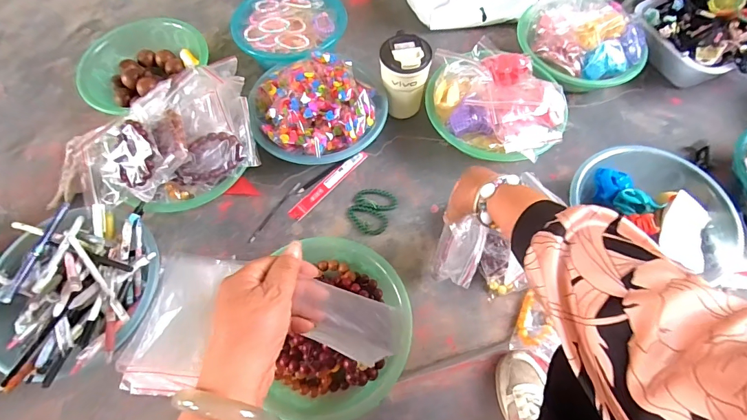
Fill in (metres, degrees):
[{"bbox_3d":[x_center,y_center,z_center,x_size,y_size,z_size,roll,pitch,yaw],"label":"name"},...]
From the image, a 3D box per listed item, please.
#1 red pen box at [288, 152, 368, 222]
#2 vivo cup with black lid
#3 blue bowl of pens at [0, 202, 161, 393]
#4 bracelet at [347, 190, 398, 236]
[{"bbox_3d":[-0.078,-0.046,0.673,0.026,0.009,0.170,39,70,19],"label":"red pen box"},{"bbox_3d":[0.055,-0.233,0.682,0.082,0.126,0.087,0,62,1],"label":"vivo cup with black lid"},{"bbox_3d":[-0.420,0.112,0.531,0.221,0.117,0.229,0,62,1],"label":"blue bowl of pens"},{"bbox_3d":[-0.003,-0.002,0.652,0.073,0.007,0.084,24,65,13],"label":"bracelet"}]

